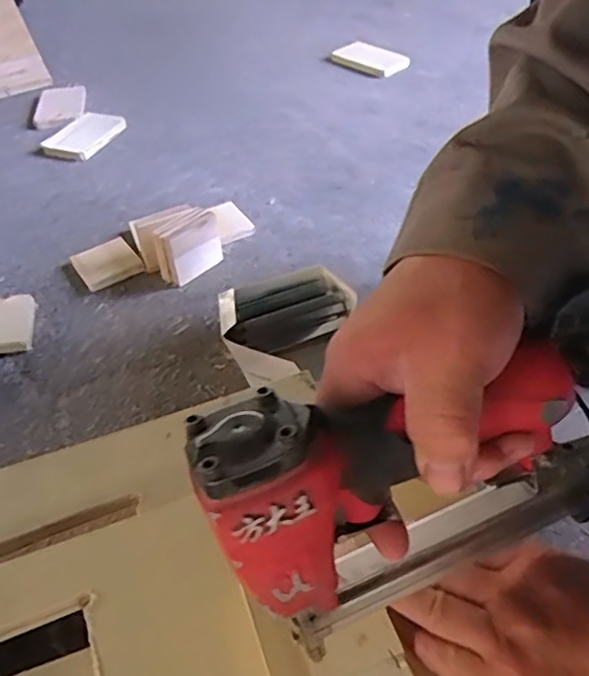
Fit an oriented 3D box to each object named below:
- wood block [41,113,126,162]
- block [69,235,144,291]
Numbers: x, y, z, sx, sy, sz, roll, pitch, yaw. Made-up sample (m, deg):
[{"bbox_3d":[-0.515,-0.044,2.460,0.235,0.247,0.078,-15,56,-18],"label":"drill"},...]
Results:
[{"bbox_3d":[-0.360,-0.347,1.062,0.098,0.016,0.134,19,50,20],"label":"wood block"},{"bbox_3d":[-0.249,-0.099,0.815,0.075,0.018,0.079,-29,51,-23],"label":"block"}]

